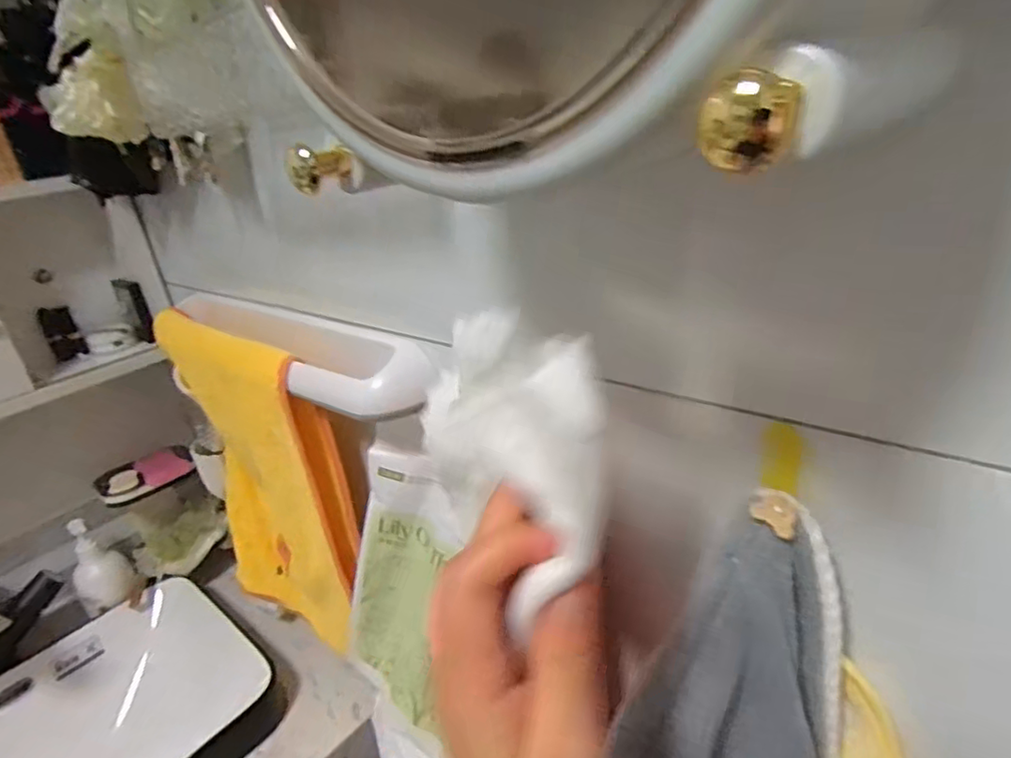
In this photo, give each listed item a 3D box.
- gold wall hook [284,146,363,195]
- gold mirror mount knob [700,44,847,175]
[{"bbox_3d":[-0.066,-0.077,0.220,0.024,0.017,0.016,-12,25,-8],"label":"gold wall hook"},{"bbox_3d":[0.053,-0.053,0.118,0.024,0.019,0.015,-24,29,-31],"label":"gold mirror mount knob"}]

